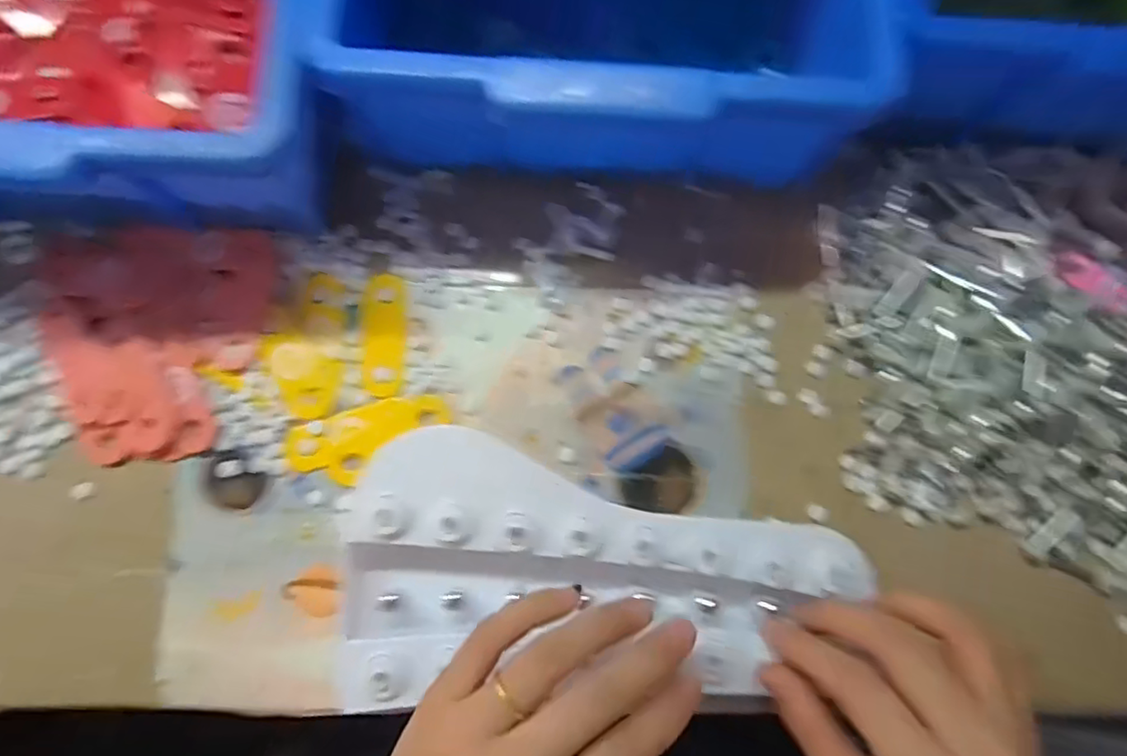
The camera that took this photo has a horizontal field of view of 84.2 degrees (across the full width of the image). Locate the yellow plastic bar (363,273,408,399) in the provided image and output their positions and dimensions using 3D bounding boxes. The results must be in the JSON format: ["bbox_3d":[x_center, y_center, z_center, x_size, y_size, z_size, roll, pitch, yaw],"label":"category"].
[{"bbox_3d":[-0.092,-0.022,0.320,0.021,0.004,0.064,0,80,-1],"label":"yellow plastic bar"}]

